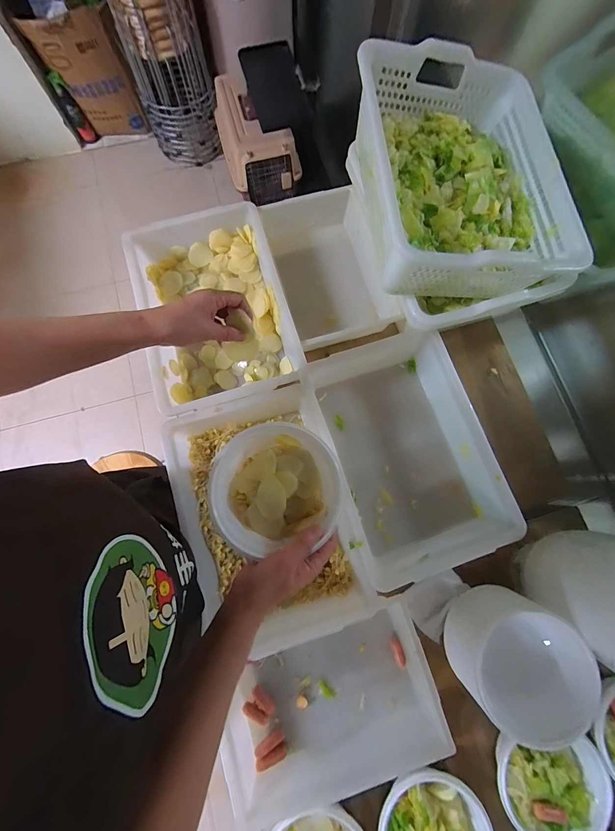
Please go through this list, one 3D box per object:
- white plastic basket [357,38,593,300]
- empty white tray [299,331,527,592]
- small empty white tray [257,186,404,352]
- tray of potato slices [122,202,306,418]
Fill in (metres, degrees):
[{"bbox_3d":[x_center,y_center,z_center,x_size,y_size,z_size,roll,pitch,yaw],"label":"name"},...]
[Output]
[{"bbox_3d":[0.253,-0.419,0.555,0.319,0.150,0.469,-1,78,-1],"label":"white plastic basket"},{"bbox_3d":[0.176,0.064,0.592,0.272,0.088,0.403,-17,79,-5],"label":"empty white tray"},{"bbox_3d":[0.037,-0.310,0.686,0.201,0.105,0.348,-17,79,-5],"label":"small empty white tray"},{"bbox_3d":[-0.180,-0.204,0.635,0.274,0.080,0.381,-18,79,-5],"label":"tray of potato slices"}]

